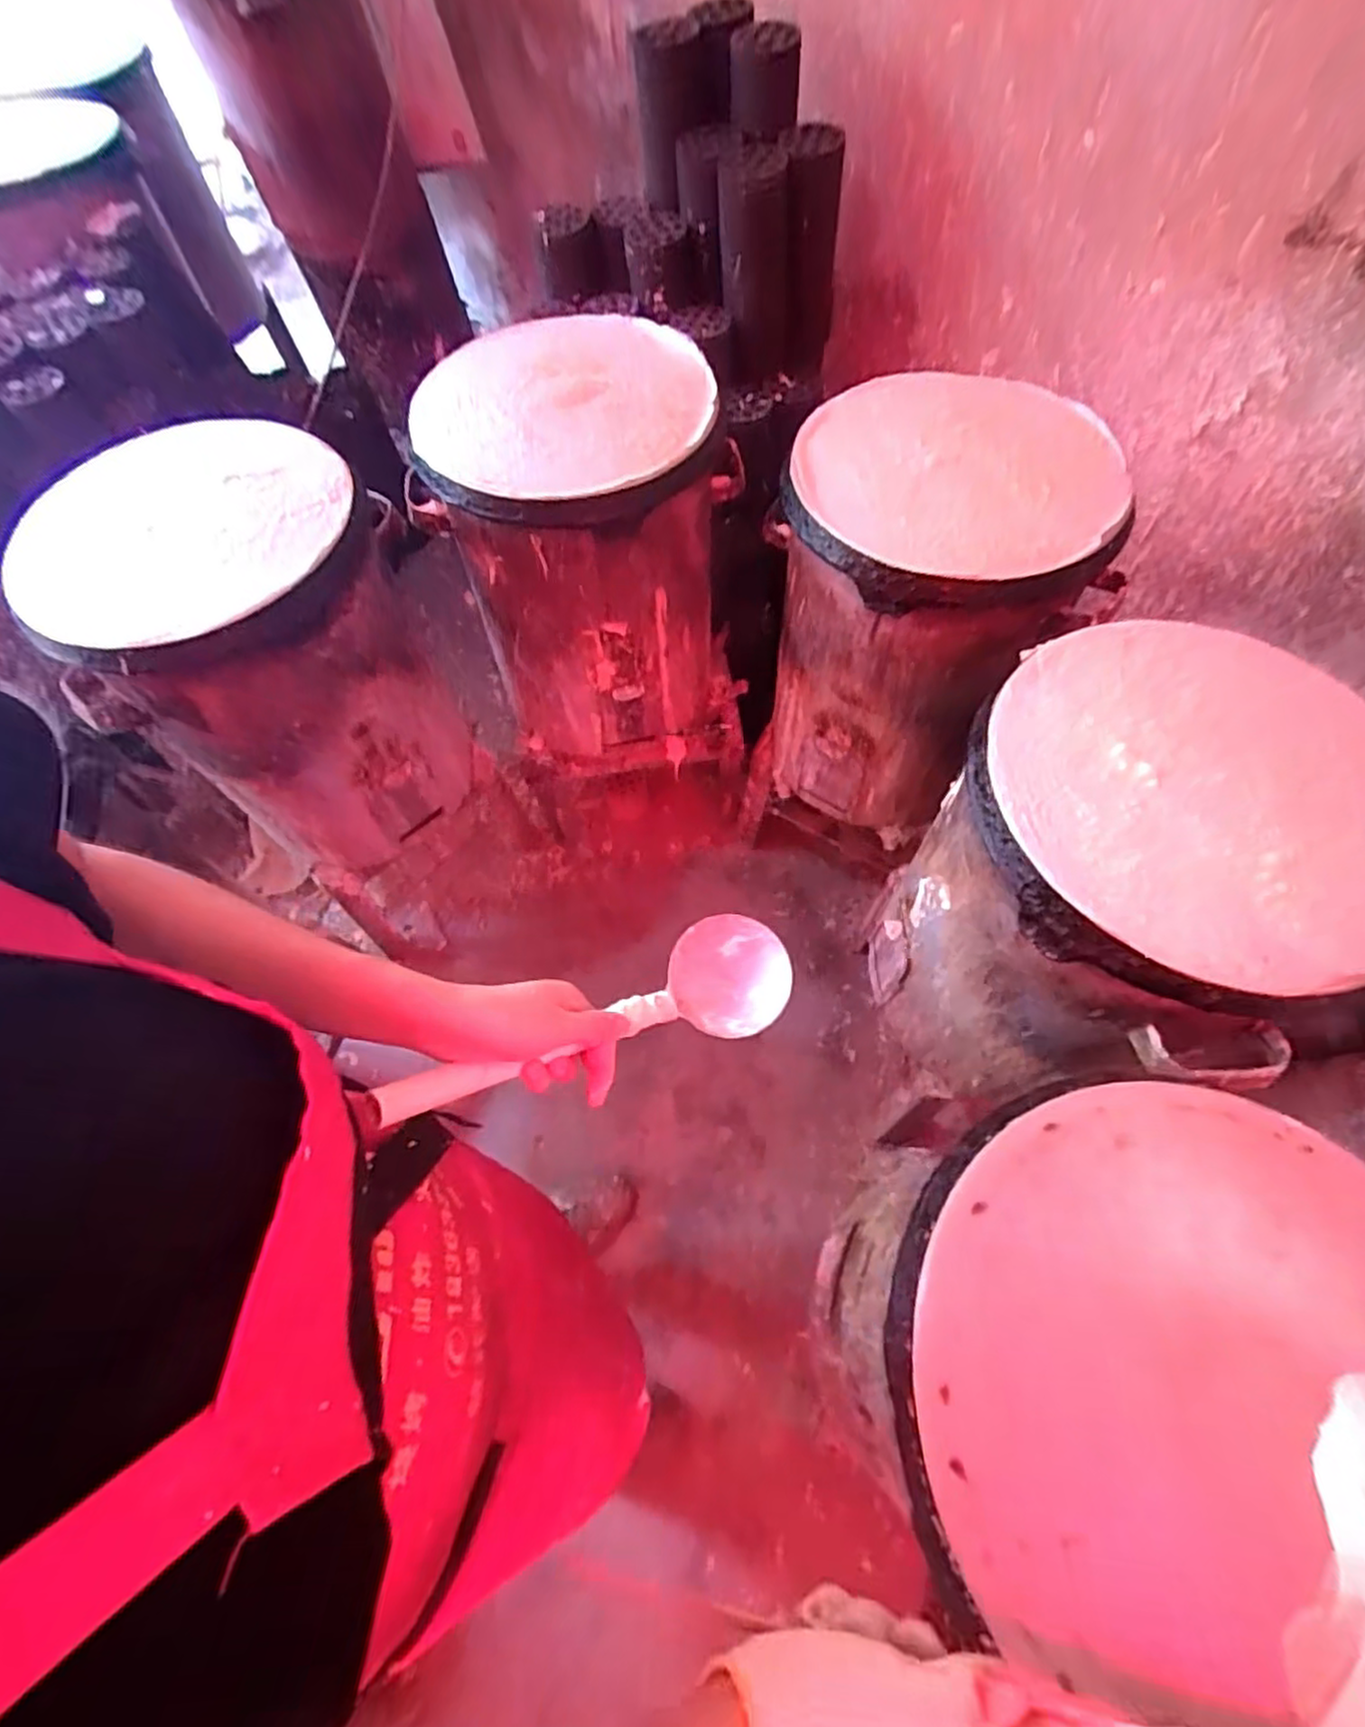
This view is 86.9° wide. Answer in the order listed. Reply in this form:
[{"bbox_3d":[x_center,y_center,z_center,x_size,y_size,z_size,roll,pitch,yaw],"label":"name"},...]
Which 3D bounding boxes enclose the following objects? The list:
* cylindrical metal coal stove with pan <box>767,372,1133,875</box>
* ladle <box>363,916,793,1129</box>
[{"bbox_3d":[0.305,-0.331,0.995,0.338,0.457,0.379,-6,63,-1],"label":"cylindrical metal coal stove with pan"},{"bbox_3d":[-0.050,0.105,0.484,0.313,0.067,0.087,-10,56,-45],"label":"ladle"}]

